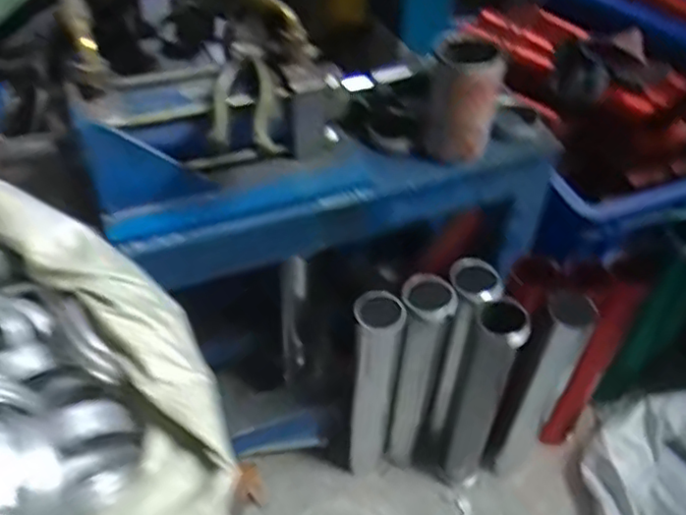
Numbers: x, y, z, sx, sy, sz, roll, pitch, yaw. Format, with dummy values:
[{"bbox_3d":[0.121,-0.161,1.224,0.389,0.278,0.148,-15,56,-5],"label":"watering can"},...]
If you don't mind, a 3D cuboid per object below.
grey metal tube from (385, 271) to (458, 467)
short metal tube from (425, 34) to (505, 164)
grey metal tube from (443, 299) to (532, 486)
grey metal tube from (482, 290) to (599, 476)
[{"bbox_3d":[0.091,0.160,0.860,0.060,0.352,0.053,9,47,7],"label":"grey metal tube"},{"bbox_3d":[0.113,-0.148,0.639,0.063,0.103,0.053,13,48,11],"label":"short metal tube"},{"bbox_3d":[0.170,0.187,0.846,0.059,0.337,0.045,21,50,18],"label":"grey metal tube"},{"bbox_3d":[0.244,0.177,0.859,0.058,0.339,0.057,25,51,20],"label":"grey metal tube"}]

